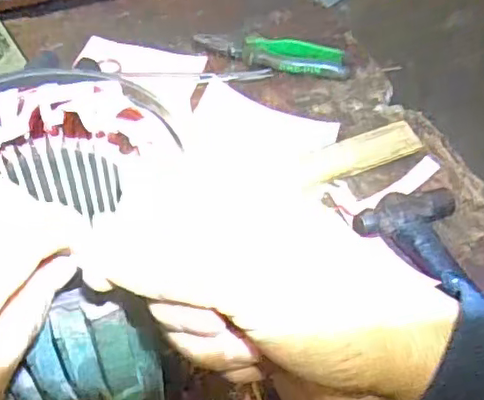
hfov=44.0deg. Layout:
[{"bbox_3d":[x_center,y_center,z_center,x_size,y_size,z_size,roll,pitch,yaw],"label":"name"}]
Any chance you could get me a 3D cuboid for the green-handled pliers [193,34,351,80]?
[{"bbox_3d":[0.037,-0.180,0.740,0.188,0.022,0.042,8,50,4],"label":"green-handled pliers"}]

